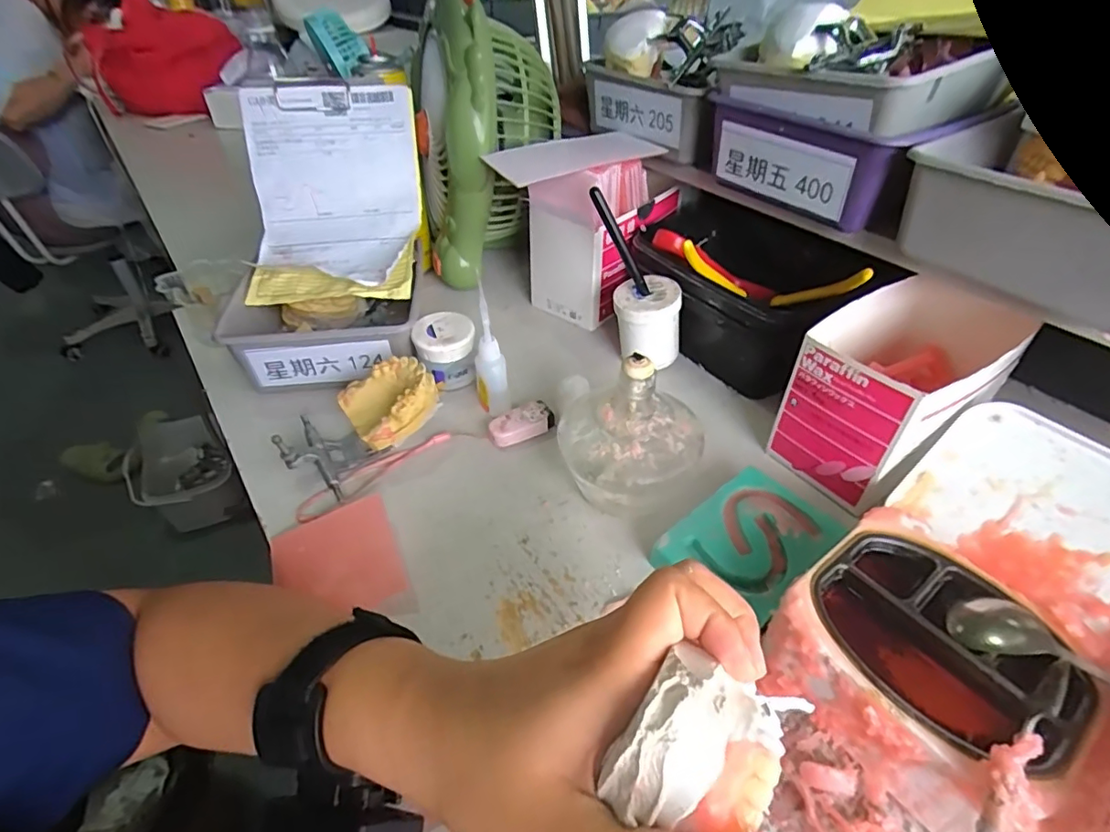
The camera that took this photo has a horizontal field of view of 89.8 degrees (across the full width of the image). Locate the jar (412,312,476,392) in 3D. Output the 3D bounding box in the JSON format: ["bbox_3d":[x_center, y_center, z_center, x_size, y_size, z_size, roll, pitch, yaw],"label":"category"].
[{"bbox_3d":[-0.089,-0.052,0.456,0.046,0.049,0.044,0,42,0],"label":"jar"}]

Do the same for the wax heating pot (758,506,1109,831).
[{"bbox_3d":[0.184,0.124,0.271,0.123,0.063,0.134,-22,47,-22],"label":"wax heating pot"}]

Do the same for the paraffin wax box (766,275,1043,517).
[{"bbox_3d":[0.251,-0.027,0.406,0.180,0.092,0.090,-27,49,-27],"label":"paraffin wax box"}]

